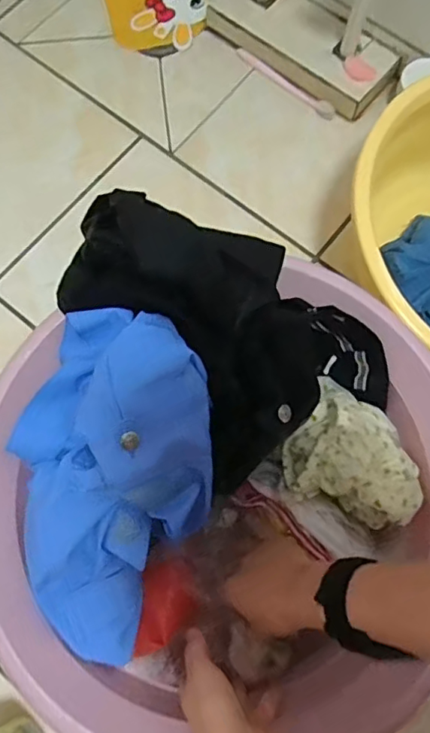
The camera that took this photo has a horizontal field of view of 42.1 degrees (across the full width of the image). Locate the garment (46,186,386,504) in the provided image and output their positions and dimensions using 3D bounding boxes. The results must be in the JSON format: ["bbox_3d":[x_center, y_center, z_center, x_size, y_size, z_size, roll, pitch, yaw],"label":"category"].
[{"bbox_3d":[0.014,-0.042,0.498,0.197,0.159,0.267,-40,79,-10],"label":"garment"}]

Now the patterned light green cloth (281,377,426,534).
[{"bbox_3d":[0.138,0.085,0.525,0.126,0.066,0.112,33,77,8],"label":"patterned light green cloth"}]

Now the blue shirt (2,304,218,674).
[{"bbox_3d":[-0.093,0.096,0.472,0.169,0.116,0.271,19,76,4],"label":"blue shirt"}]

